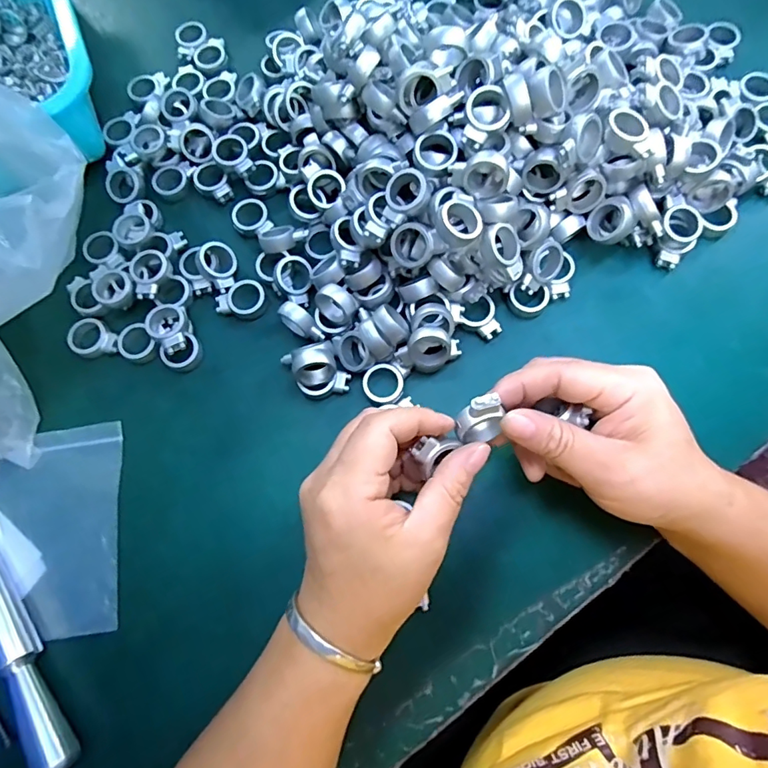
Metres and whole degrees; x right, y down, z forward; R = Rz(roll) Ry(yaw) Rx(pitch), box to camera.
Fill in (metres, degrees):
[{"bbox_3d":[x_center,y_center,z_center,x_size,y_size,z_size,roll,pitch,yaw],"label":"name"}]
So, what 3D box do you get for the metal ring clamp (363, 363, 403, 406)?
[{"bbox_3d":[0.000,0.001,0.308,0.025,0.006,0.026,-8,75,0],"label":"metal ring clamp"}]

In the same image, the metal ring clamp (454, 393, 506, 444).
[{"bbox_3d":[0.047,0.018,0.236,0.023,0.020,0.018,-25,76,-4],"label":"metal ring clamp"}]

